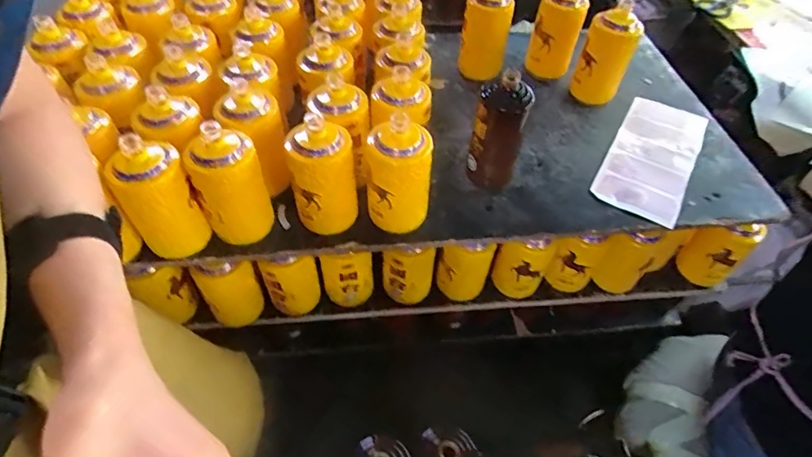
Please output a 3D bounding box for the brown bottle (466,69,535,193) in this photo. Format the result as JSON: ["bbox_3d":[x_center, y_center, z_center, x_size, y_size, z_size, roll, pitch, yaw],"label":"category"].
[{"bbox_3d":[0.144,-0.149,0.744,0.072,0.191,0.061,22,54,14],"label":"brown bottle"}]

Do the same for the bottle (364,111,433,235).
[{"bbox_3d":[-0.012,-0.074,0.681,0.091,0.183,0.091,-4,52,-6],"label":"bottle"}]

